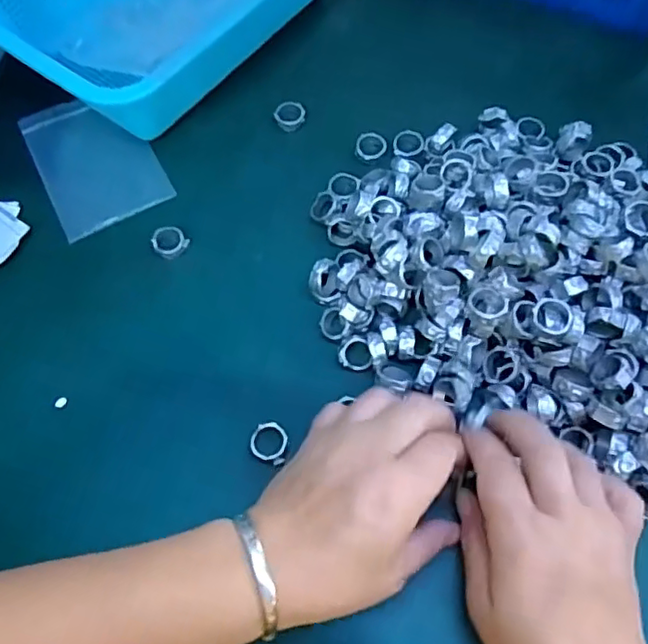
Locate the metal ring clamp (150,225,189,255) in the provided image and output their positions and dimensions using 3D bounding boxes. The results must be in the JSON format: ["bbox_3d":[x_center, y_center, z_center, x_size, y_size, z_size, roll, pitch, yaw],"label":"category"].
[{"bbox_3d":[-0.104,-0.054,0.402,0.023,0.007,0.020,41,74,18],"label":"metal ring clamp"}]

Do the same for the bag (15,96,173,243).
[{"bbox_3d":[-0.166,-0.119,0.438,0.077,0.005,0.117,-28,68,-9],"label":"bag"}]

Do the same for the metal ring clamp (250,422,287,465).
[{"bbox_3d":[-0.031,0.069,0.348,0.021,0.004,0.024,6,67,5],"label":"metal ring clamp"}]

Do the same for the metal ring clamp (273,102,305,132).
[{"bbox_3d":[-0.025,-0.152,0.443,0.023,0.006,0.021,-43,71,-14],"label":"metal ring clamp"}]

